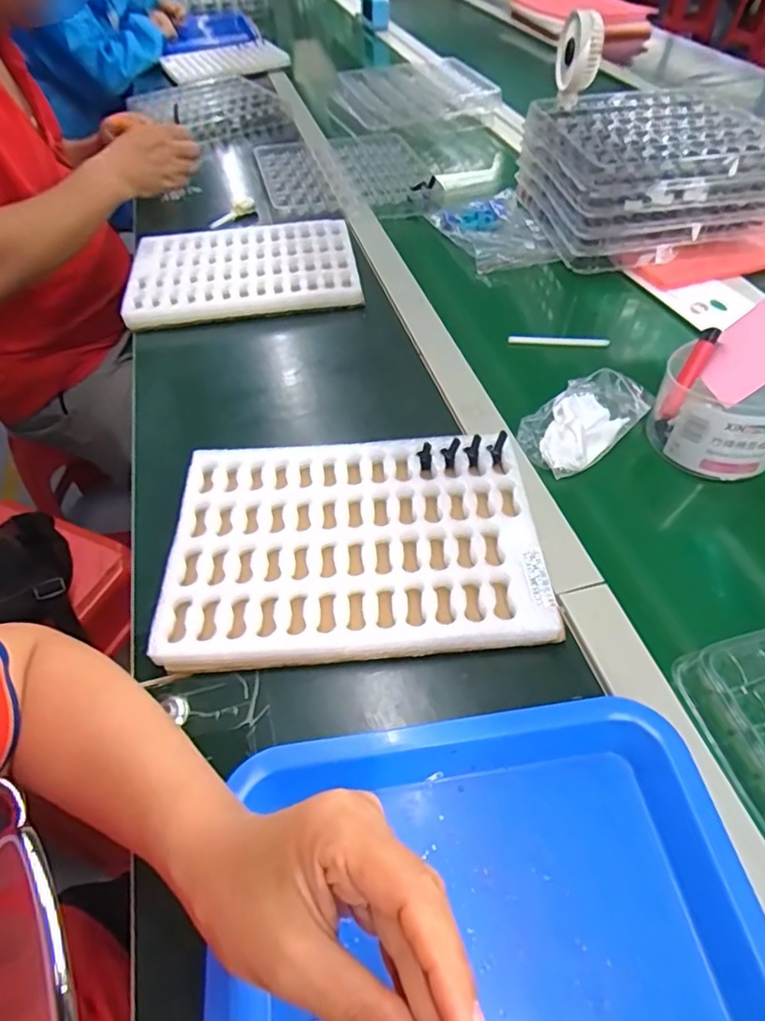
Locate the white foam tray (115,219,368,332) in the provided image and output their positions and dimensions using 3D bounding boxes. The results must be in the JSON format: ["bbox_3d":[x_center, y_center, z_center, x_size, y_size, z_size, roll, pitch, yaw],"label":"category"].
[{"bbox_3d":[-0.174,-0.306,0.738,0.274,0.034,0.187,-8,50,-5],"label":"white foam tray"}]

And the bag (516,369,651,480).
[{"bbox_3d":[0.183,-0.084,0.532,0.123,0.029,0.074,-35,57,-24],"label":"bag"}]

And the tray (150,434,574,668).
[{"bbox_3d":[-0.022,0.024,0.448,0.270,0.029,0.190,-4,51,1],"label":"tray"}]

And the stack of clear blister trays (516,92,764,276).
[{"bbox_3d":[0.341,-0.446,0.765,0.258,0.108,0.262,-9,50,-6],"label":"stack of clear blister trays"}]

